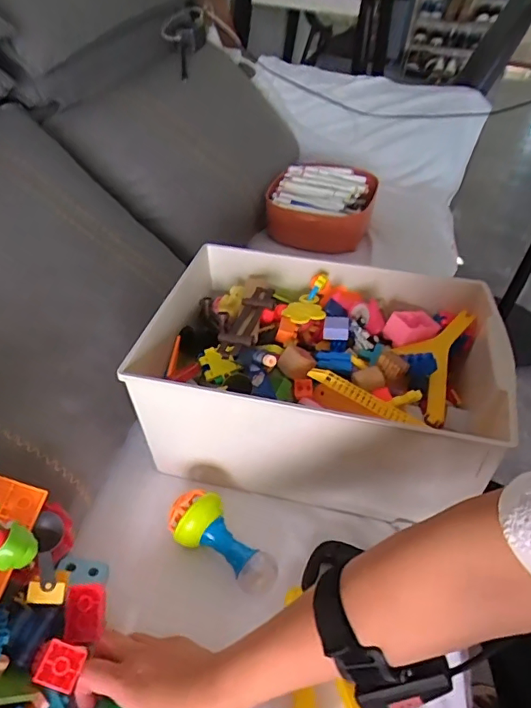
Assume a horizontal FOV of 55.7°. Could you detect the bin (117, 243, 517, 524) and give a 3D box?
[{"bbox_3d":[0.062,0.021,0.649,0.414,0.172,0.291,12,42,5],"label":"bin"}]

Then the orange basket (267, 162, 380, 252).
[{"bbox_3d":[0.128,-0.336,1.138,0.222,0.111,0.244,14,42,8],"label":"orange basket"}]

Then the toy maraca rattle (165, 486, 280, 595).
[{"bbox_3d":[-0.044,0.203,0.545,0.135,0.053,0.062,27,45,21],"label":"toy maraca rattle"}]

